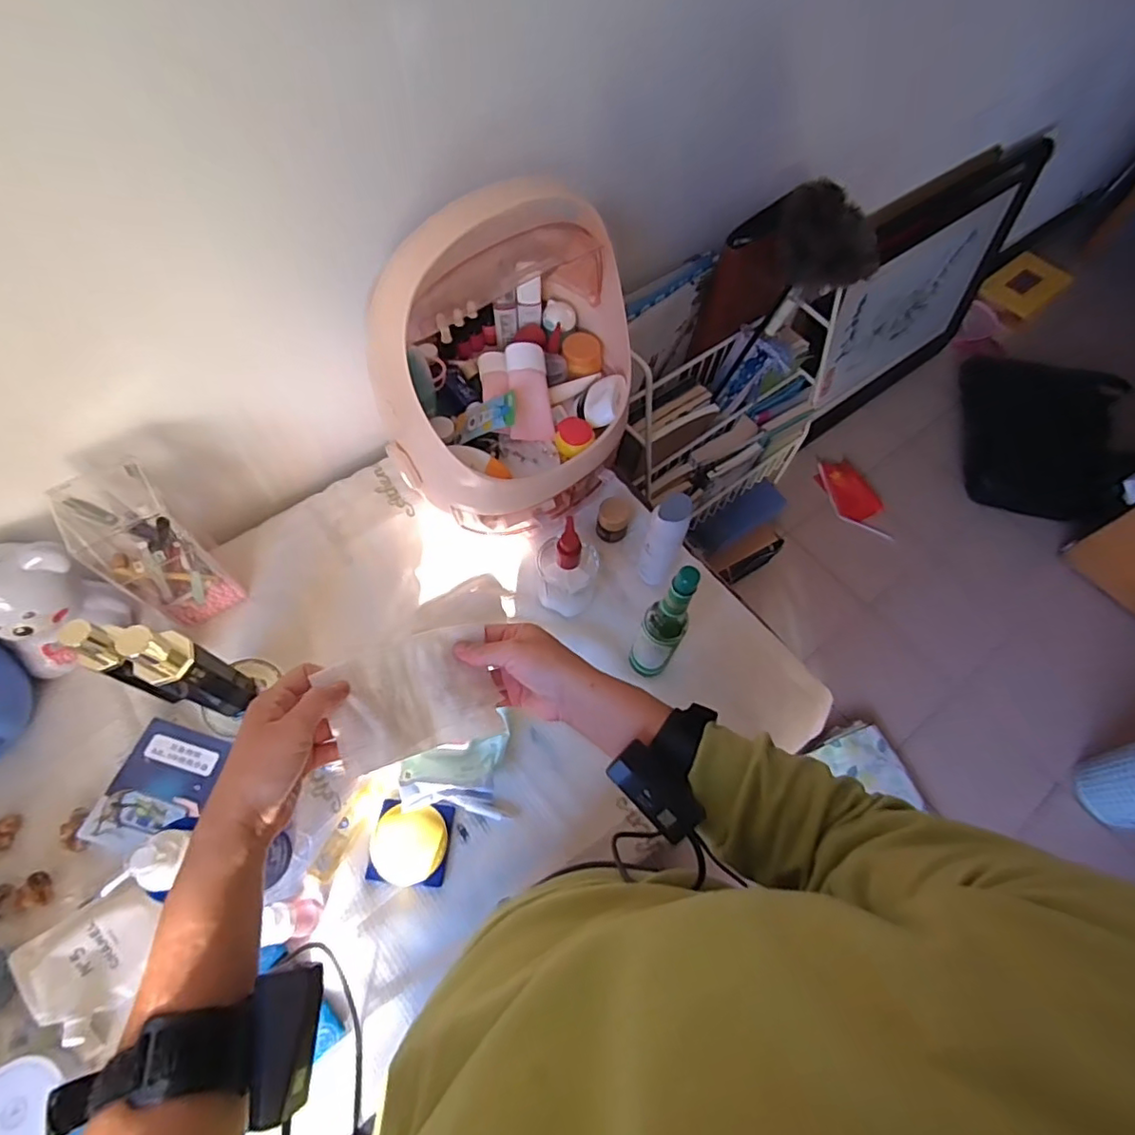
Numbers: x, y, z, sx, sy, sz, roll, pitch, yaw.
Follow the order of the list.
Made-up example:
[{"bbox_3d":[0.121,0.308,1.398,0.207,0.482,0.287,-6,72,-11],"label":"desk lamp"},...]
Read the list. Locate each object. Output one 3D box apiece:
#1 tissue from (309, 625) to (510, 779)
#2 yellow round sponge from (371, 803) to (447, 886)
[{"bbox_3d":[-0.119,0.101,0.471,0.126,0.013,0.093,-8,73,-32],"label":"tissue"},{"bbox_3d":[-0.168,0.293,0.623,0.078,0.014,0.072,1,63,-2],"label":"yellow round sponge"}]

